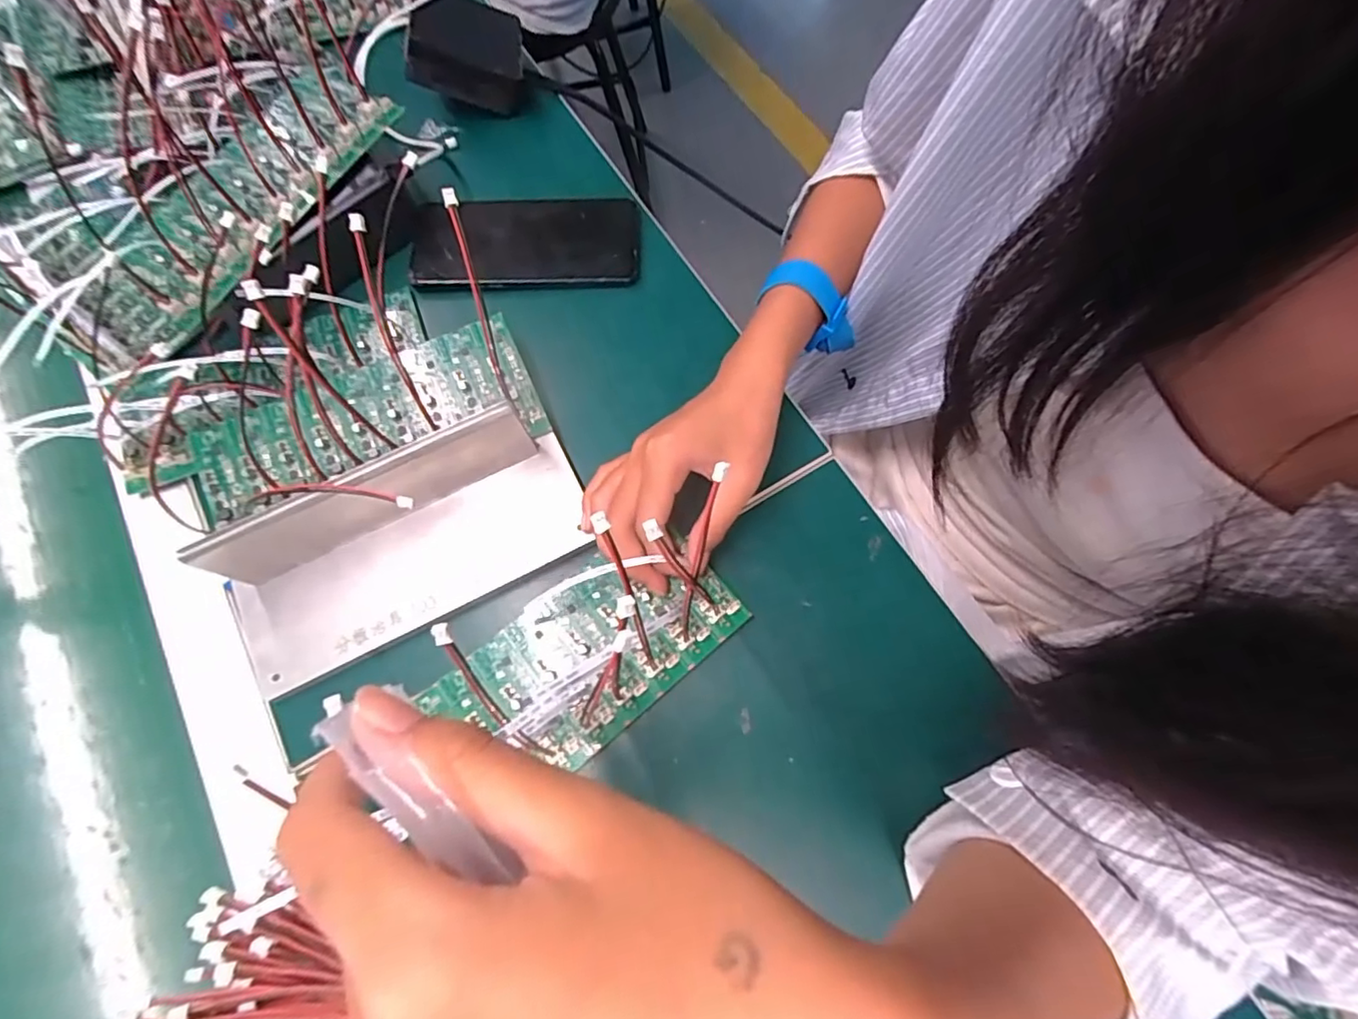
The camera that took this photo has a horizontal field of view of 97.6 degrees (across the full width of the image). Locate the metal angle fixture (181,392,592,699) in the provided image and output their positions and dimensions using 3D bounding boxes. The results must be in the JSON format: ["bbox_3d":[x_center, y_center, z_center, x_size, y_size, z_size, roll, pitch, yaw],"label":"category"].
[{"bbox_3d":[-0.150,0.020,0.316,0.193,0.062,0.071,-27,72,-7],"label":"metal angle fixture"}]

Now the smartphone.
[{"bbox_3d":[-0.107,-0.188,0.414,0.157,0.009,0.070,-3,71,1],"label":"smartphone"}]

